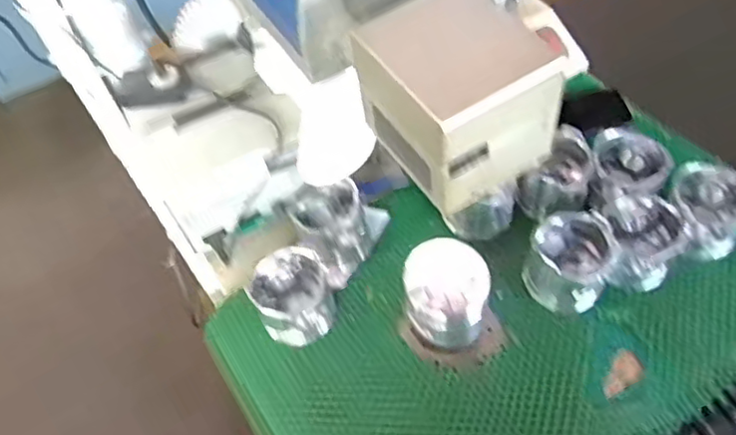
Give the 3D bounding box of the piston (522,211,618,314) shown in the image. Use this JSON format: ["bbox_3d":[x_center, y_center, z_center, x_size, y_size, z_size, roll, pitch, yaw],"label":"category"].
[{"bbox_3d":[0.237,0.051,0.757,0.089,0.077,0.093,-2,55,3],"label":"piston"}]

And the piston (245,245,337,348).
[{"bbox_3d":[-0.087,0.097,0.772,0.095,0.077,0.091,-2,55,3],"label":"piston"}]

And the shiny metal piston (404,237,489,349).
[{"bbox_3d":[0.087,0.087,0.720,0.087,0.101,0.084,-2,55,3],"label":"shiny metal piston"}]

